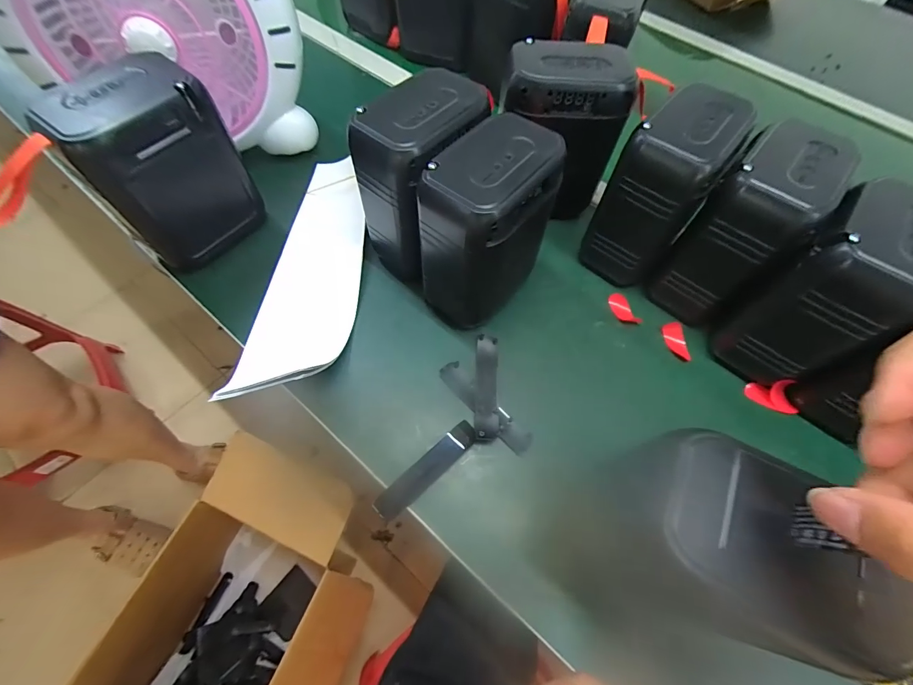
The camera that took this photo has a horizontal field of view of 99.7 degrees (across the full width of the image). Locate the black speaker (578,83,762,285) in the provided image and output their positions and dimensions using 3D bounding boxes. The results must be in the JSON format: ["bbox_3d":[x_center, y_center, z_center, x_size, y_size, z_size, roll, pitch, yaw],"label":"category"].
[{"bbox_3d":[0.191,-0.139,0.374,0.079,0.155,0.111,32,66,13],"label":"black speaker"}]

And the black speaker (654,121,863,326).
[{"bbox_3d":[0.257,-0.096,0.351,0.076,0.157,0.105,41,69,16],"label":"black speaker"}]

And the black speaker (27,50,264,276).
[{"bbox_3d":[-0.252,-0.149,0.341,0.056,0.146,0.111,30,66,12],"label":"black speaker"}]

